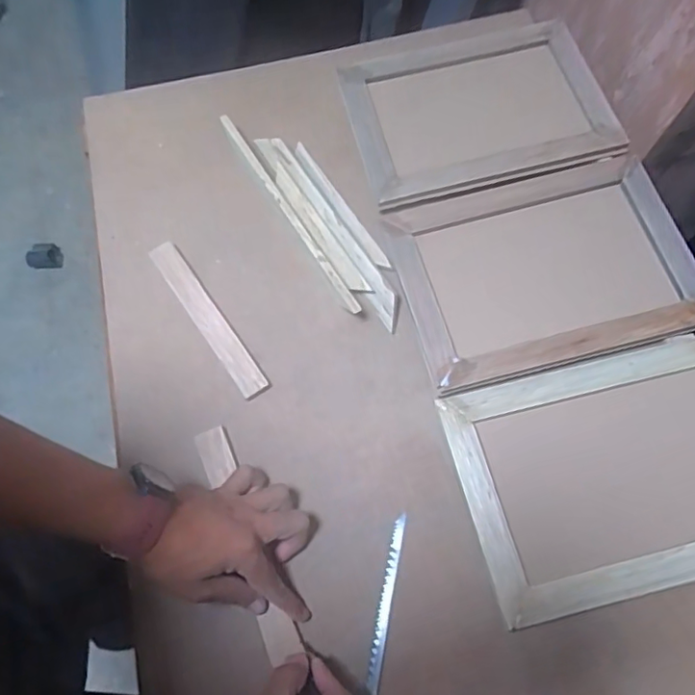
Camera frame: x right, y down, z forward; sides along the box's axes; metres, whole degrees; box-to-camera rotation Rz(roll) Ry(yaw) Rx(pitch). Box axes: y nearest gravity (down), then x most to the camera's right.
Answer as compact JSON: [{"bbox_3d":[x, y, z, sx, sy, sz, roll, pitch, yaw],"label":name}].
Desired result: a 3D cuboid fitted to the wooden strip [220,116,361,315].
[{"bbox_3d":[-0.065,-0.151,0.618,0.016,0.014,0.284,-31,71,-9],"label":"wooden strip"}]

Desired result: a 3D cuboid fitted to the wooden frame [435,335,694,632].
[{"bbox_3d":[0.258,0.113,0.529,0.298,0.027,0.206,-14,69,-3],"label":"wooden frame"}]

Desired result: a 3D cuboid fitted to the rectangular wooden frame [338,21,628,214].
[{"bbox_3d":[0.152,-0.283,0.670,0.288,0.018,0.214,-14,69,-3],"label":"rectangular wooden frame"}]

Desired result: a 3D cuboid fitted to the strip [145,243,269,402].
[{"bbox_3d":[-0.147,-0.034,0.592,0.030,0.009,0.200,-34,72,-10],"label":"strip"}]

